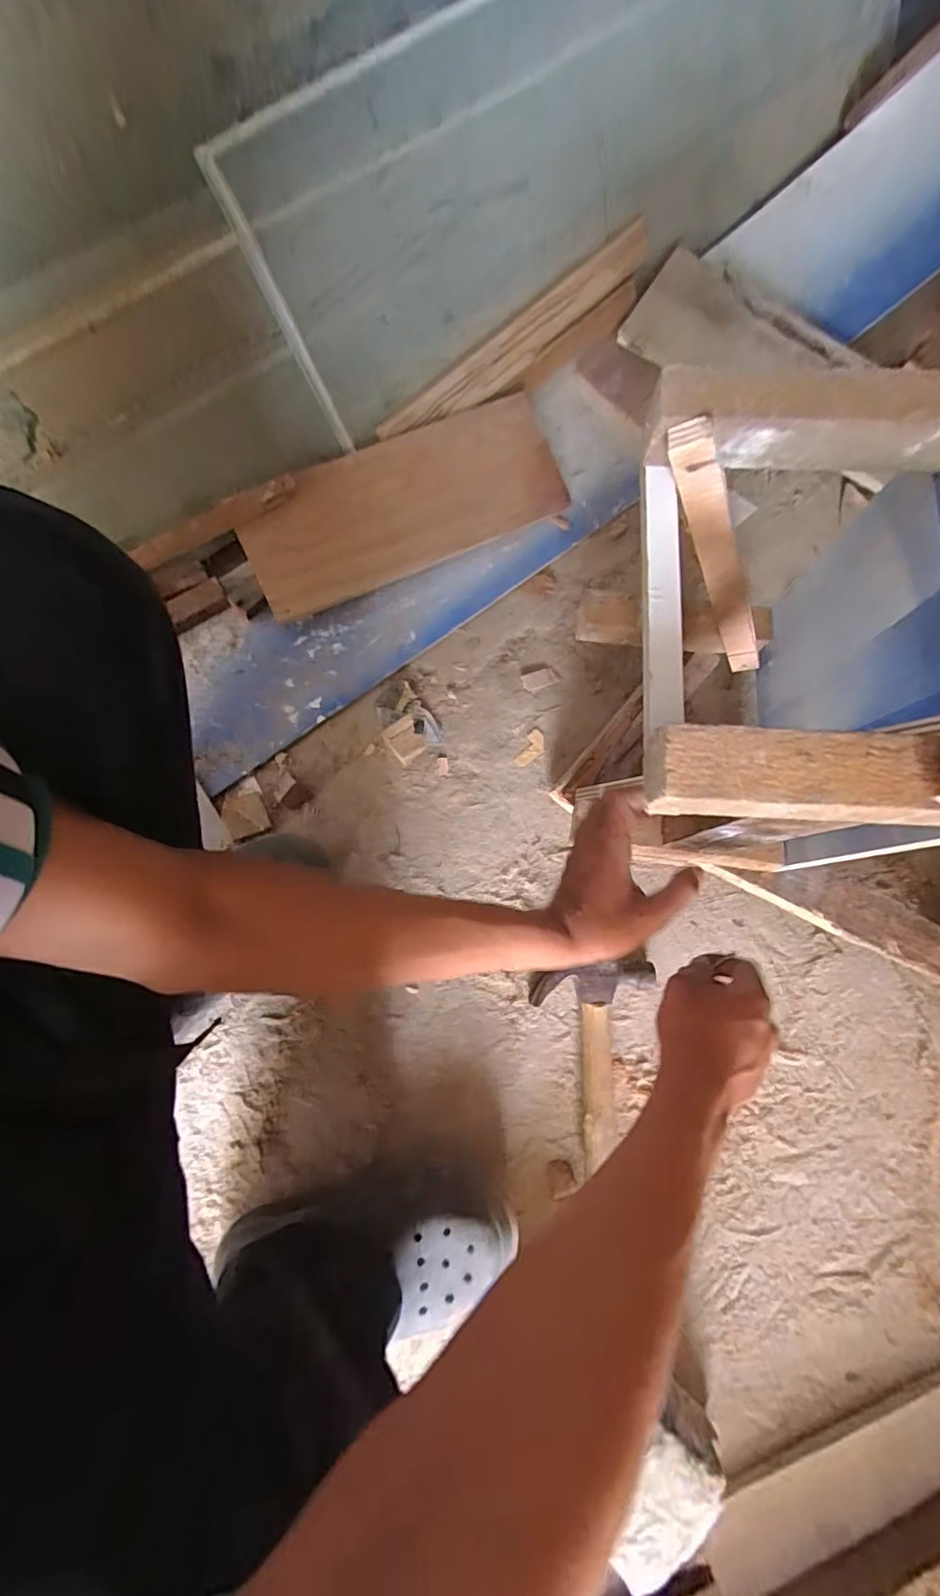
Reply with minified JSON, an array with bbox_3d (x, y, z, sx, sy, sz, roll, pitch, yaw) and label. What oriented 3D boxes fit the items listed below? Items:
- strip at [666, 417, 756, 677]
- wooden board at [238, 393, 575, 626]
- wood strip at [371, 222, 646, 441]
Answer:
[{"bbox_3d":[0.216,-0.182,0.464,0.028,0.324,0.018,-1,76,32],"label":"strip"},{"bbox_3d":[-0.075,-0.344,0.649,0.383,0.023,0.145,-25,106,-8],"label":"wooden board"},{"bbox_3d":[0.070,-0.590,0.709,0.454,0.035,0.053,-42,82,-8],"label":"wood strip"}]

